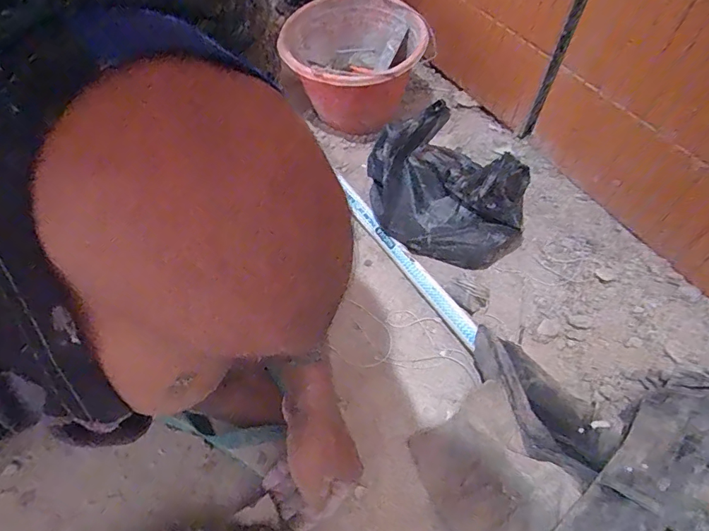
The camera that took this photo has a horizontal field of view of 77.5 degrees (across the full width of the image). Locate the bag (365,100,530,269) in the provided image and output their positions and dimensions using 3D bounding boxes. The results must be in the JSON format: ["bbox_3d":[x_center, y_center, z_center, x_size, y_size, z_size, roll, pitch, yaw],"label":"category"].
[{"bbox_3d":[0.115,-0.095,0.610,0.141,0.152,0.213,-33,61,-20],"label":"bag"}]

